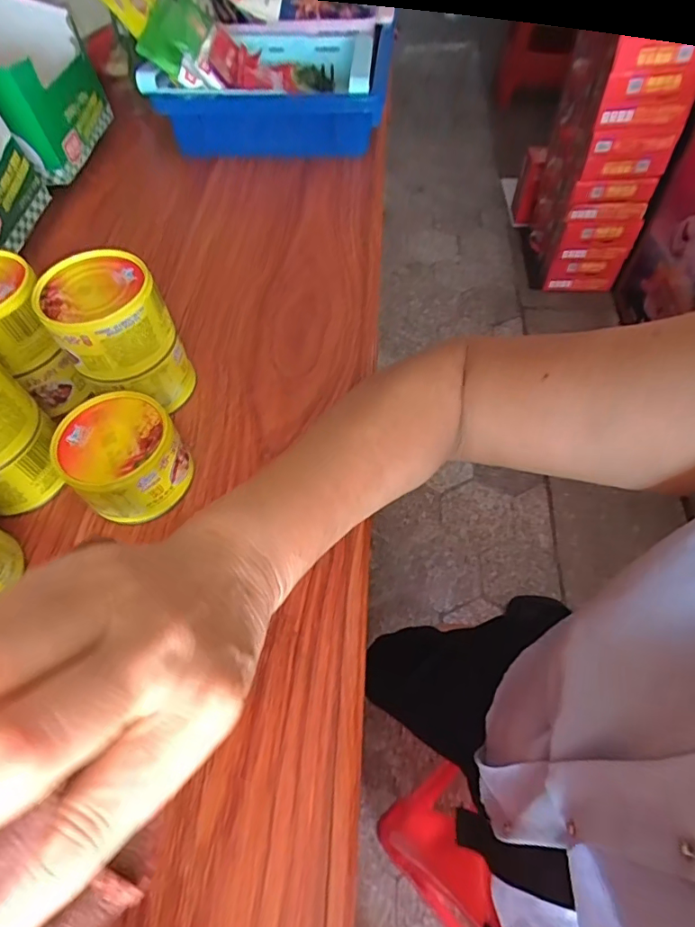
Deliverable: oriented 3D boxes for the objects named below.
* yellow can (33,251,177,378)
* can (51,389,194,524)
[{"bbox_3d":[-0.160,-0.099,0.336,0.072,0.049,0.066,-1,58,2],"label":"yellow can"},{"bbox_3d":[-0.144,-0.004,0.326,0.070,0.055,0.064,-1,58,2],"label":"can"}]

